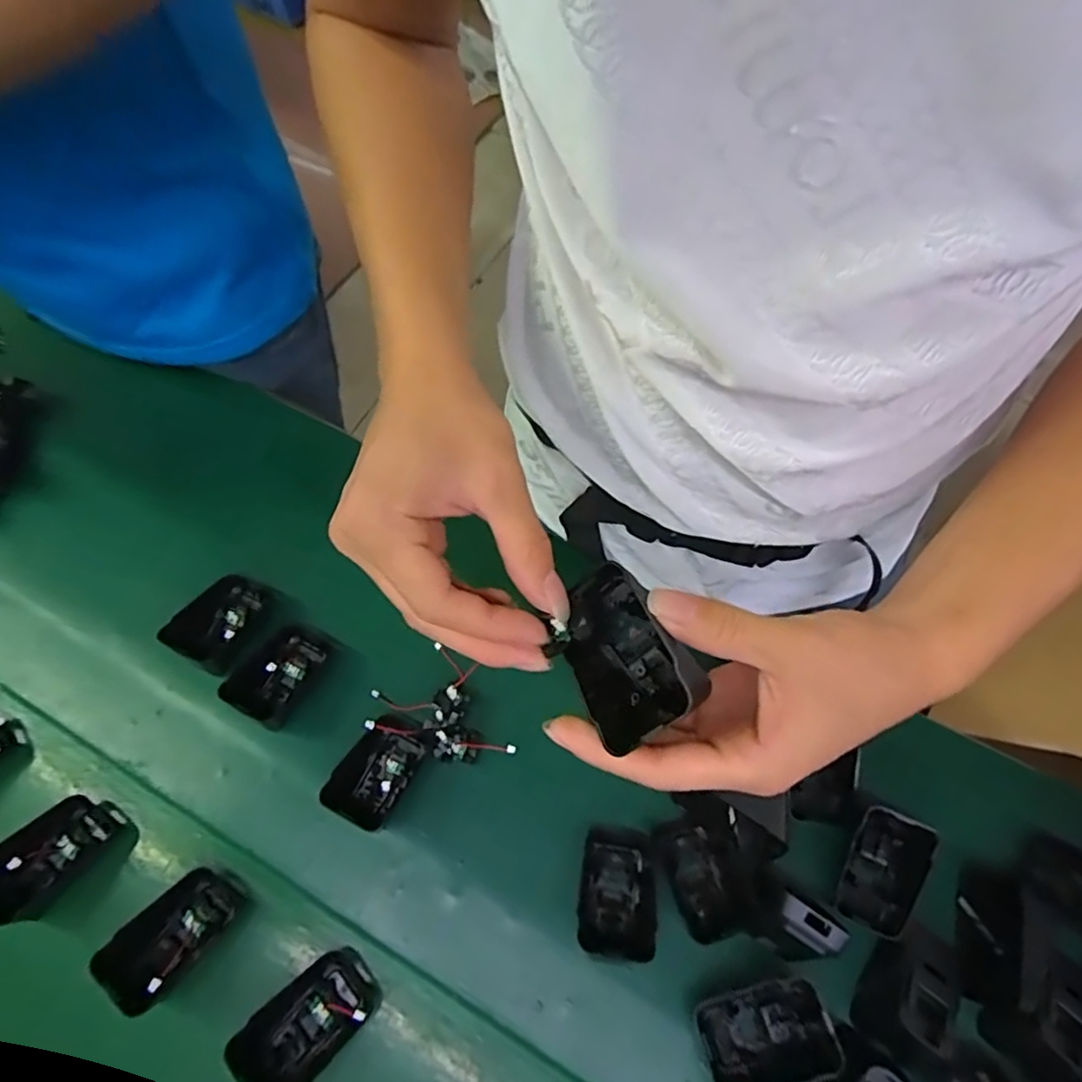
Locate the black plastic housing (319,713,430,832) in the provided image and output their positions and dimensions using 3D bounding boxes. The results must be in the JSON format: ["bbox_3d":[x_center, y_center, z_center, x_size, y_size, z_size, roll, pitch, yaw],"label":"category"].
[{"bbox_3d":[-0.105,0.149,0.411,0.041,0.043,0.065,21,66,10],"label":"black plastic housing"}]

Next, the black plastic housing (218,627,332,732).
[{"bbox_3d":[-0.182,0.091,0.436,0.041,0.036,0.065,23,66,11],"label":"black plastic housing"}]

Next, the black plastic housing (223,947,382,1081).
[{"bbox_3d":[-0.131,0.269,0.348,0.048,0.040,0.067,40,70,17],"label":"black plastic housing"}]

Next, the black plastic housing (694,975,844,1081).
[{"bbox_3d":[0.125,0.274,0.345,0.071,0.018,0.040,-25,27,9],"label":"black plastic housing"}]

